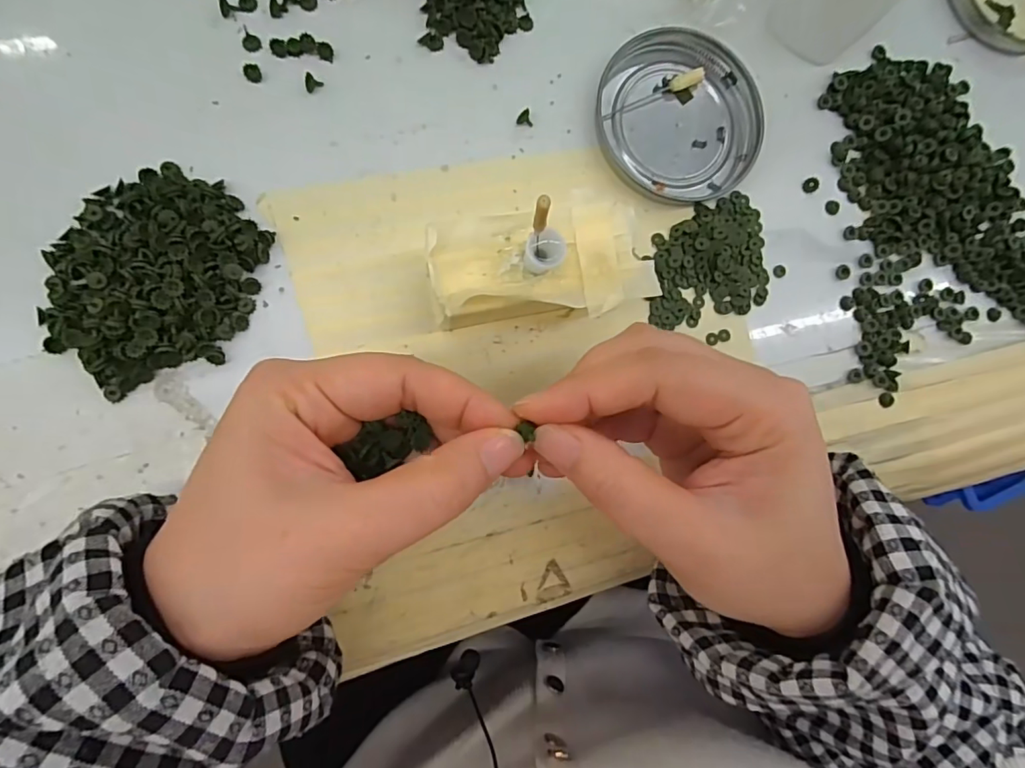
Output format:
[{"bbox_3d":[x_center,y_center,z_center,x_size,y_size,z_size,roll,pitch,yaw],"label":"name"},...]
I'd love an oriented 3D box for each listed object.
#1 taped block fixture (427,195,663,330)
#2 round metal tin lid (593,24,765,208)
[{"bbox_3d":[0.011,-0.046,0.209,0.085,0.048,0.041,-12,89,-10],"label":"taped block fixture"},{"bbox_3d":[0.078,-0.124,0.243,0.079,0.009,0.073,0,87,-9],"label":"round metal tin lid"}]

